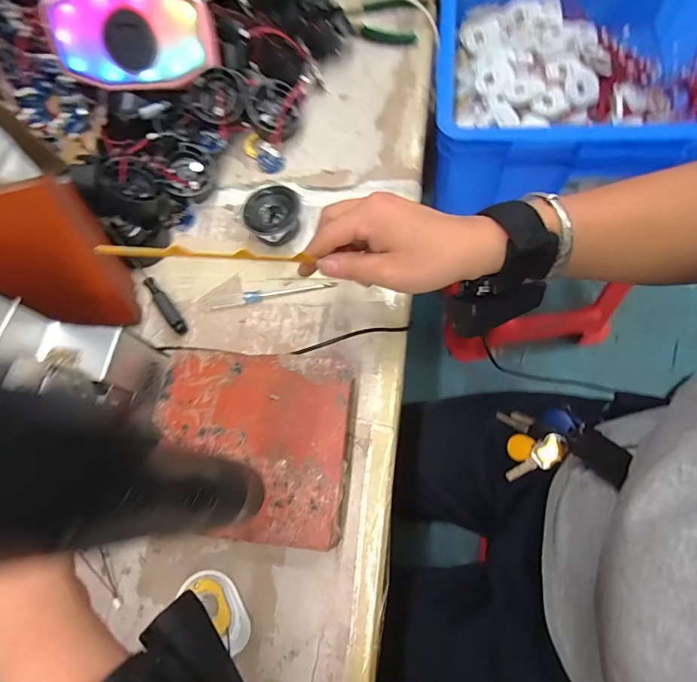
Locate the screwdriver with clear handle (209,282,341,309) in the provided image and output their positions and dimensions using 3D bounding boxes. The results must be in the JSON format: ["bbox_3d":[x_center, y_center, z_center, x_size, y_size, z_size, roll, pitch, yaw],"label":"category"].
[{"bbox_3d":[-0.070,-0.044,0.387,0.114,0.008,0.009,-10,68,3],"label":"screwdriver with clear handle"}]

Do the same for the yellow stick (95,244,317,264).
[{"bbox_3d":[-0.081,-0.053,0.254,0.119,0.008,0.004,-4,66,-32],"label":"yellow stick"}]

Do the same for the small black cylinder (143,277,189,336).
[{"bbox_3d":[-0.165,-0.032,0.380,0.012,0.009,0.059,-35,86,-12],"label":"small black cylinder"}]

